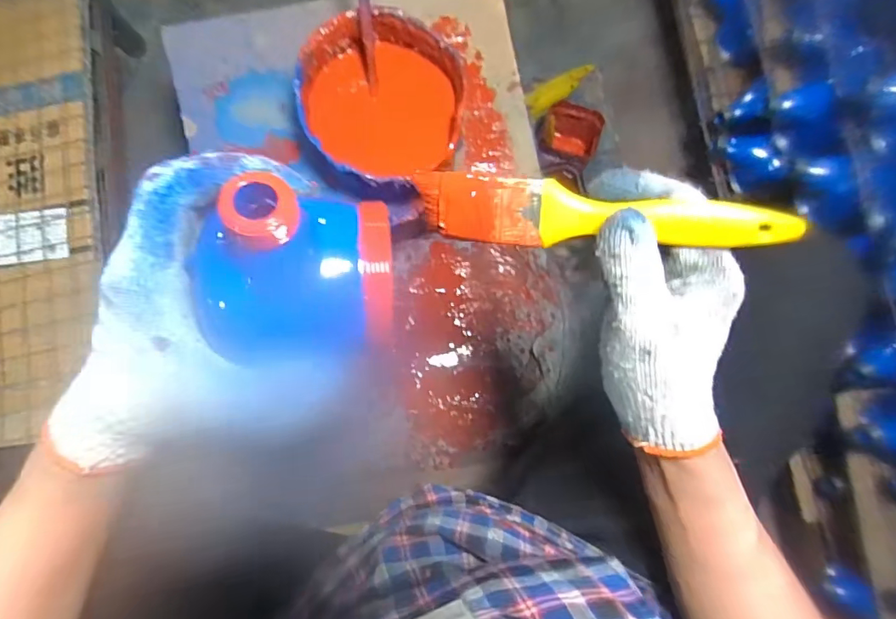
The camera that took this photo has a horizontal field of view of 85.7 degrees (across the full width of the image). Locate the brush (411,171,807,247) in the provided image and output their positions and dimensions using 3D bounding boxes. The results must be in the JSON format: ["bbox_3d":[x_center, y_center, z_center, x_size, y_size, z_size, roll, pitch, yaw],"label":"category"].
[{"bbox_3d":[0.071,-0.044,0.237,0.174,0.007,0.034,7,114,12],"label":"brush"}]

